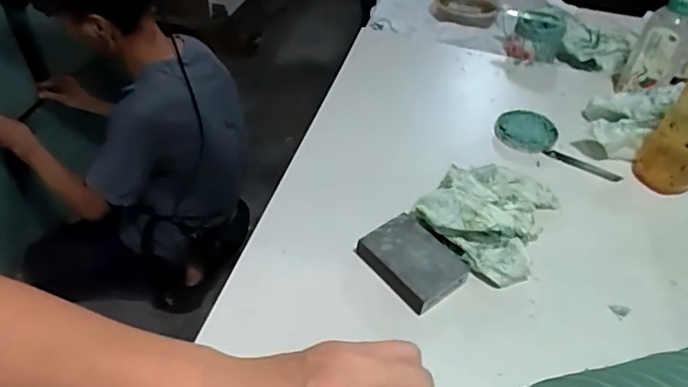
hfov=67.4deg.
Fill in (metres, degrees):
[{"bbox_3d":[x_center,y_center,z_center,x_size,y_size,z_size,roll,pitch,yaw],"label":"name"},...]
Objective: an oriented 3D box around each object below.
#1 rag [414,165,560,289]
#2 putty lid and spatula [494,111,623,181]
[{"bbox_3d":[0.169,0.014,0.585,0.136,0.056,0.169,29,49,25],"label":"rag"},{"bbox_3d":[0.295,-0.074,0.714,0.167,0.013,0.093,19,45,16],"label":"putty lid and spatula"}]

